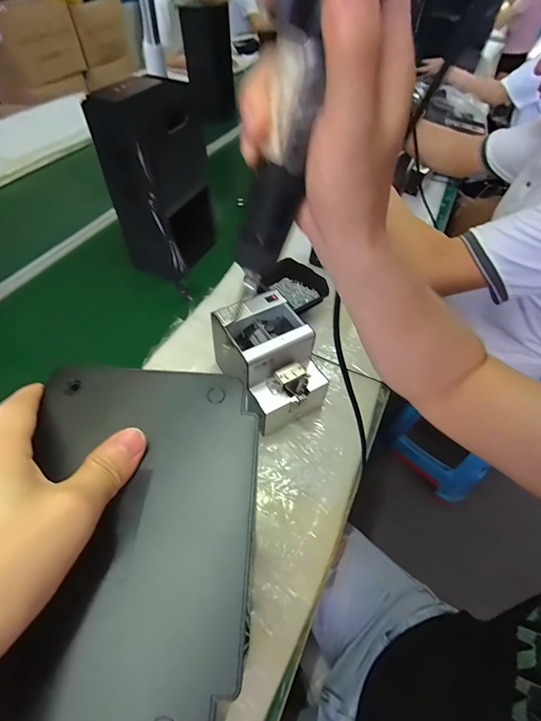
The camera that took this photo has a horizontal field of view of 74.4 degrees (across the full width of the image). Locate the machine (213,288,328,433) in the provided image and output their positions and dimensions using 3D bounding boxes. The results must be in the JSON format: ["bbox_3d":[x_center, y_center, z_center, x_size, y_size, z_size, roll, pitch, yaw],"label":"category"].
[{"bbox_3d":[-0.001,0.003,0.611,0.128,0.144,0.175,-24,57,-20],"label":"machine"}]

